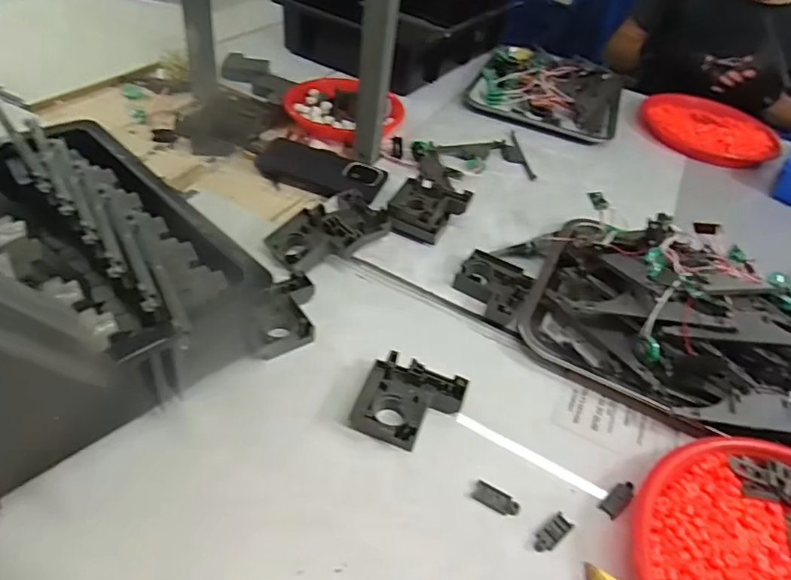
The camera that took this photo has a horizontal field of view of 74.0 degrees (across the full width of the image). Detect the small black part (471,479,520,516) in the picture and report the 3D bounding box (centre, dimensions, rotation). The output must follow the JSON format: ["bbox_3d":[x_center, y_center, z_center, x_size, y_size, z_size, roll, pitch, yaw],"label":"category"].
[{"bbox_3d":[0.077,0.159,0.399,0.035,0.004,0.015,27,45,16],"label":"small black part"}]

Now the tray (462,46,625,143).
[{"bbox_3d":[0.285,-0.378,0.972,0.259,0.036,0.298,22,44,12],"label":"tray"}]

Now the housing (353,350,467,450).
[{"bbox_3d":[0.013,0.094,0.440,0.079,0.018,0.076,21,44,11],"label":"housing"}]

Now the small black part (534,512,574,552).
[{"bbox_3d":[0.115,0.179,0.385,0.036,0.004,0.014,-25,54,-32],"label":"small black part"}]

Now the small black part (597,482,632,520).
[{"bbox_3d":[0.175,0.163,0.410,0.034,0.006,0.015,-27,55,-33],"label":"small black part"}]

